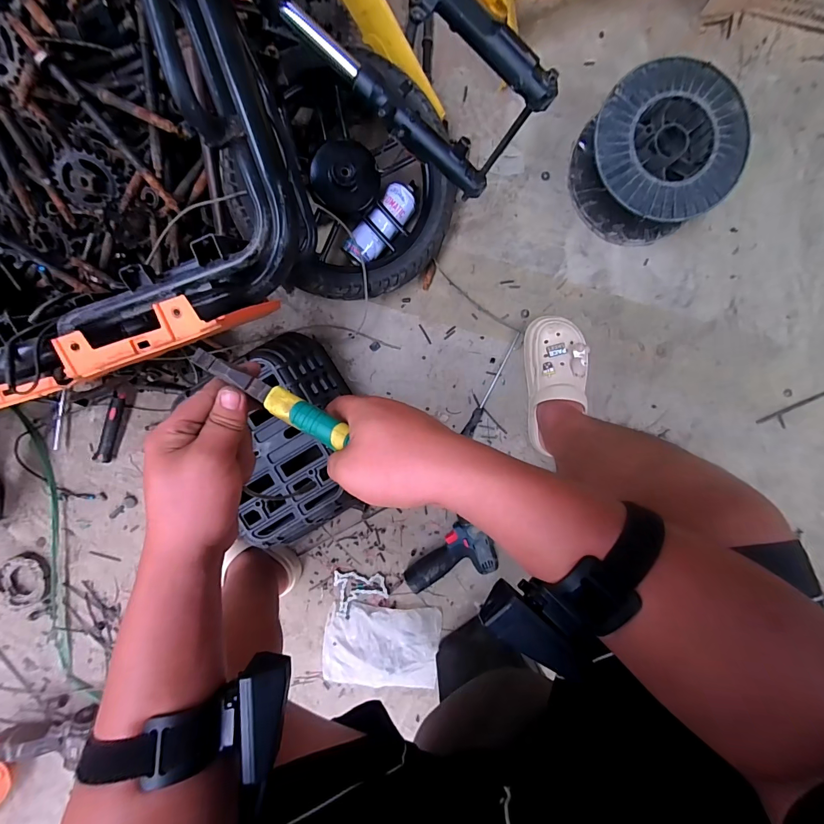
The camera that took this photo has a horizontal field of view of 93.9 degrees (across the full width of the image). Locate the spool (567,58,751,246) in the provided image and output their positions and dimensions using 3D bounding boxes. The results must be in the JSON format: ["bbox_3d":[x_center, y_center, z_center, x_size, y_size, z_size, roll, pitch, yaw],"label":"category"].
[{"bbox_3d":[0.443,-0.472,0.720,0.257,0.125,0.251,0,93,-1],"label":"spool"}]

